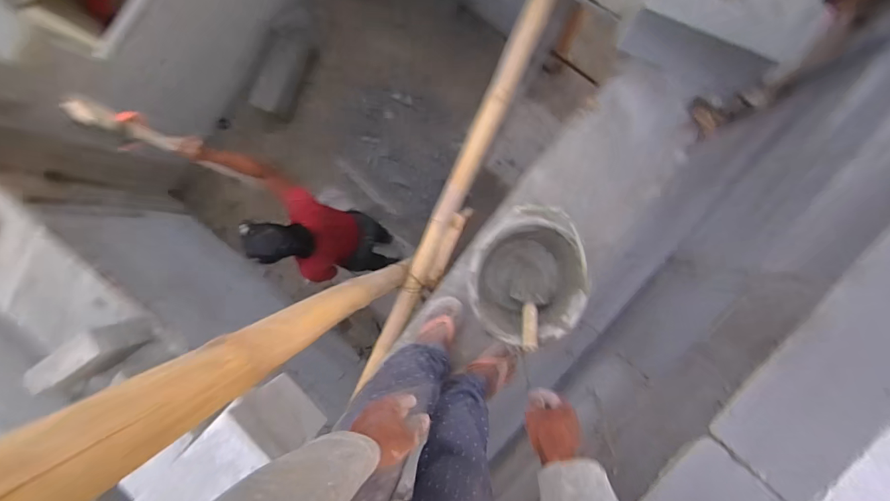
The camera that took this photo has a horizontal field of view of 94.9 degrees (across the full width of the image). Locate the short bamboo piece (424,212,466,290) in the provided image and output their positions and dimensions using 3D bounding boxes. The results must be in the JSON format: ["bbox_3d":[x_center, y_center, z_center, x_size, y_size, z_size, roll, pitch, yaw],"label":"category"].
[{"bbox_3d":[-0.001,0.005,1.252,0.048,0.045,0.242,23,94,5],"label":"short bamboo piece"}]

